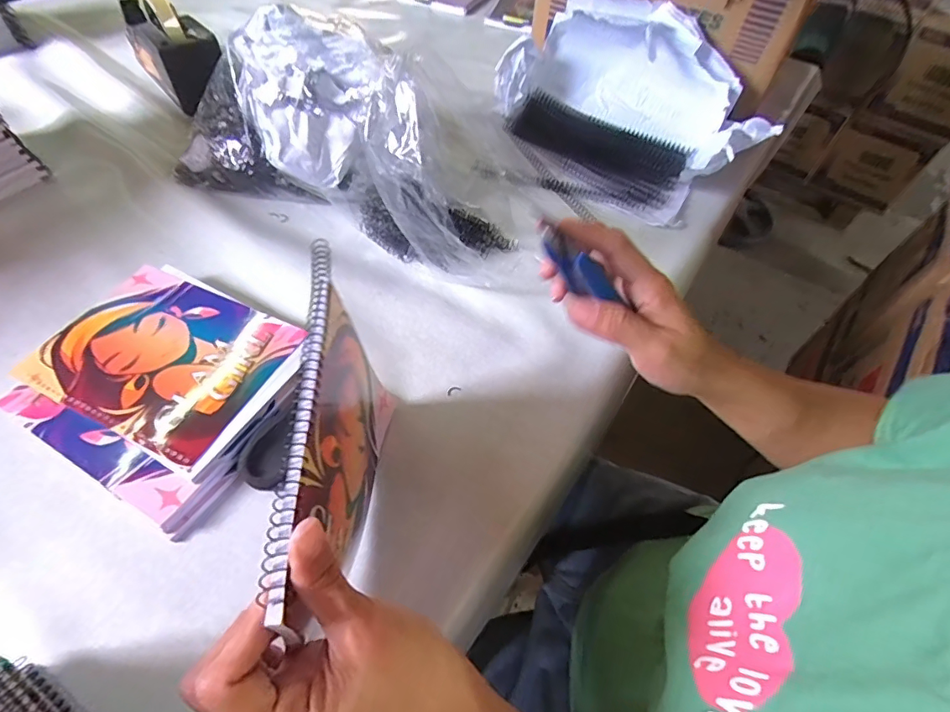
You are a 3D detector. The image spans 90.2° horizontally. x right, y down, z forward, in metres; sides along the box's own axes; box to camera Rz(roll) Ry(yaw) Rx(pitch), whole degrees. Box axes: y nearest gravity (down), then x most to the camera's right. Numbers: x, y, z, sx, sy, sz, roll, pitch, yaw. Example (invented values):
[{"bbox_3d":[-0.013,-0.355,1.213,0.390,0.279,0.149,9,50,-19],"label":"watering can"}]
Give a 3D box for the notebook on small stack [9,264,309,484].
[{"bbox_3d":[-0.264,0.000,0.410,0.203,0.006,0.145,23,57,13],"label":"notebook on small stack"}]

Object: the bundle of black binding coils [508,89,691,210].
[{"bbox_3d":[0.163,-0.286,0.648,0.243,0.032,0.124,31,58,17],"label":"bundle of black binding coils"}]

